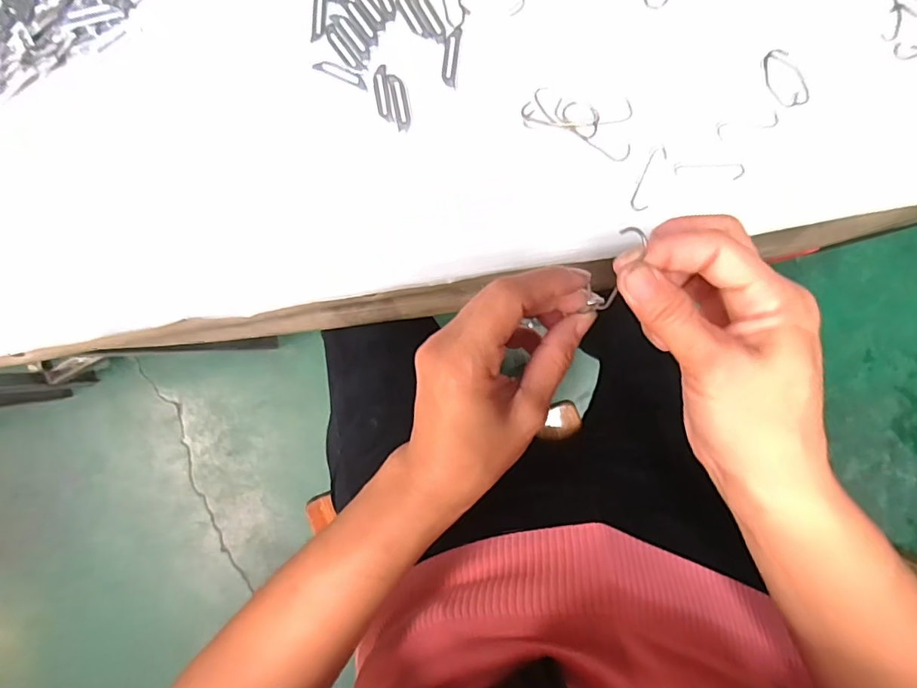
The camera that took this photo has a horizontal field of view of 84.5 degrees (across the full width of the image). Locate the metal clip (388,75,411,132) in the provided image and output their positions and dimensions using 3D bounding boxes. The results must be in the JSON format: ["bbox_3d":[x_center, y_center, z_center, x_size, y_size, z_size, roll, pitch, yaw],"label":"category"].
[{"bbox_3d":[-0.038,-0.161,0.335,0.010,0.004,0.037,-11,91,3],"label":"metal clip"}]

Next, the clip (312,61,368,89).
[{"bbox_3d":[-0.078,-0.181,0.337,0.039,0.004,0.009,23,92,2],"label":"clip"}]

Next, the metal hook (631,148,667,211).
[{"bbox_3d":[0.123,-0.106,0.324,0.012,0.004,0.043,21,92,2],"label":"metal hook"}]

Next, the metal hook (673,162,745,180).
[{"bbox_3d":[0.160,-0.111,0.322,0.044,0.004,0.010,1,91,3],"label":"metal hook"}]

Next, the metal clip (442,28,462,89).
[{"bbox_3d":[-0.005,-0.189,0.332,0.010,0.004,0.037,8,91,3],"label":"metal clip"}]

